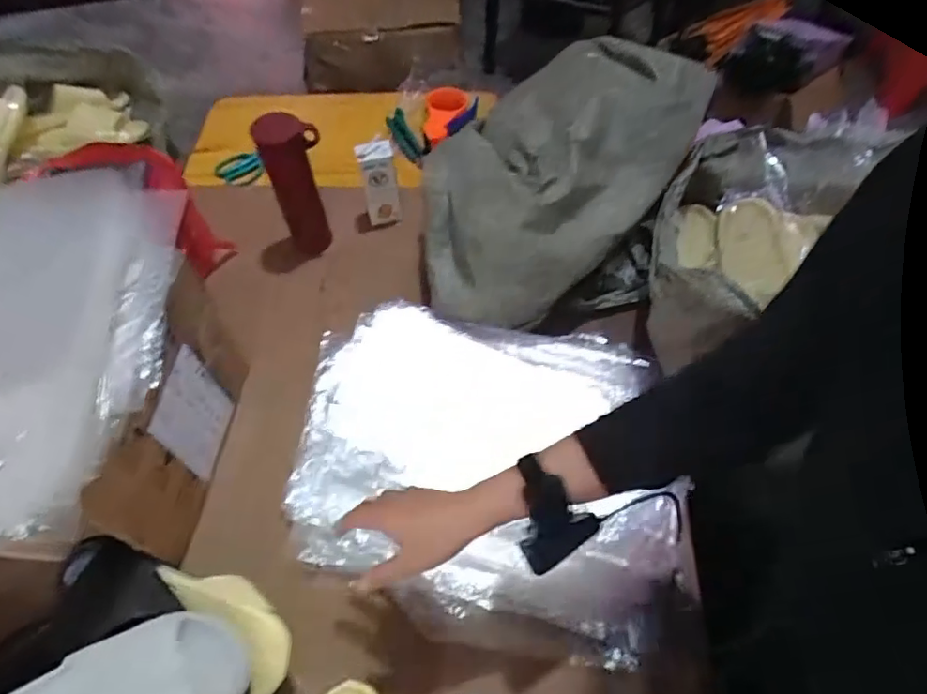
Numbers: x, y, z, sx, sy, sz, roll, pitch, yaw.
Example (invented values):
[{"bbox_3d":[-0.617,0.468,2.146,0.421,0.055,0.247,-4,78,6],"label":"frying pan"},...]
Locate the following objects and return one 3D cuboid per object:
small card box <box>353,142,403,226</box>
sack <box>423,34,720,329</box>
[{"bbox_3d":[-0.135,-0.267,0.930,0.060,0.114,0.057,-12,57,-6],"label":"small card box"},{"bbox_3d":[0.154,-0.263,0.868,0.277,0.199,0.470,38,65,23],"label":"sack"}]

